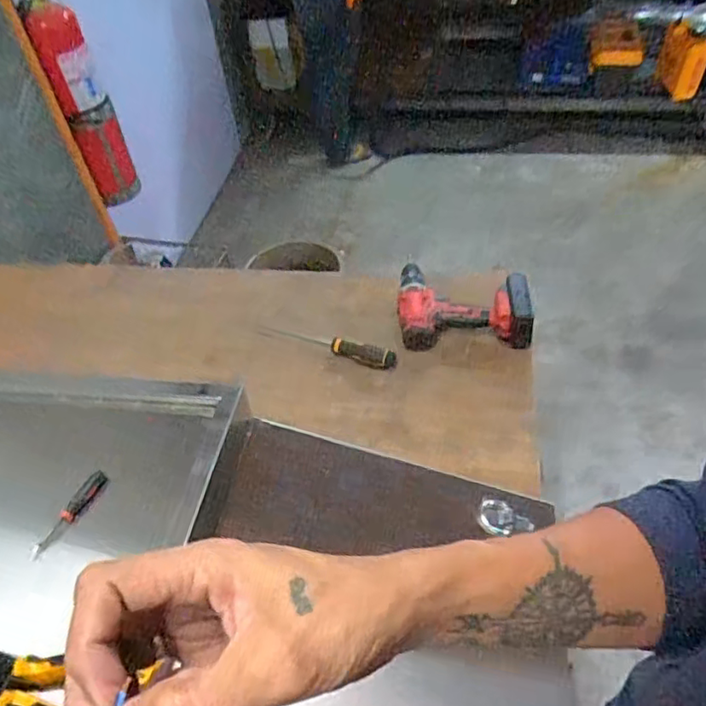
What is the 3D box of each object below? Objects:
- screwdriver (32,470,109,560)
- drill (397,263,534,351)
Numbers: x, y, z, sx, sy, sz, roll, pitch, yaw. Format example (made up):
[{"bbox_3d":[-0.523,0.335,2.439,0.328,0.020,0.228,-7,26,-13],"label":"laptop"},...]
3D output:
[{"bbox_3d":[-0.238,0.136,0.495,0.013,0.010,0.082,15,50,18],"label":"screwdriver"},{"bbox_3d":[0.179,-0.073,0.950,0.213,0.075,0.152,5,48,10],"label":"drill"}]

